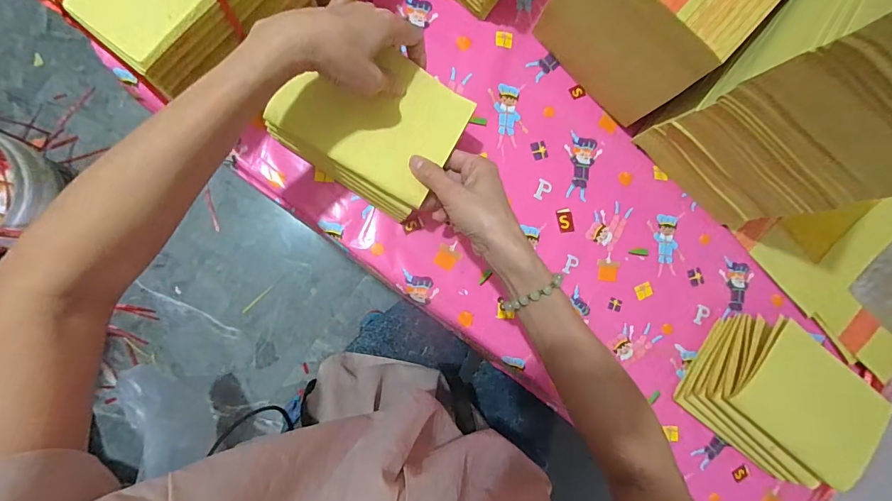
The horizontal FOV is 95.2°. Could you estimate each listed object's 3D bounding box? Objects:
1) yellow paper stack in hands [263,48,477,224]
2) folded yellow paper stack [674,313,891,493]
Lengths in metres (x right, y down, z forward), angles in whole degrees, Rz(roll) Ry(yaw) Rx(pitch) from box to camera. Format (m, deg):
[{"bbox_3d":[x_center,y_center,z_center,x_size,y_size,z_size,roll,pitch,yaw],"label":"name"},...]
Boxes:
[{"bbox_3d":[-0.065,-0.119,0.387,0.157,0.042,0.126,31,83,-7],"label":"yellow paper stack in hands"},{"bbox_3d":[0.382,0.173,0.464,0.166,0.100,0.136,38,82,-6],"label":"folded yellow paper stack"}]

